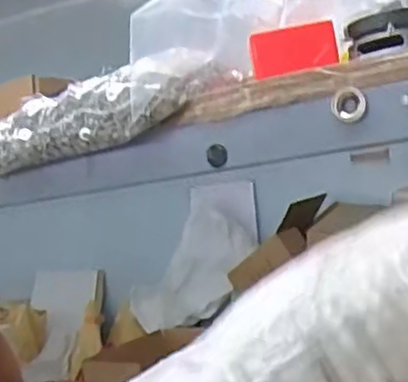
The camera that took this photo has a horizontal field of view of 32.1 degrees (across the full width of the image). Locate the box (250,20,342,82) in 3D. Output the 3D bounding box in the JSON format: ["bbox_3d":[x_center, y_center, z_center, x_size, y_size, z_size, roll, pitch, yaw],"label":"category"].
[{"bbox_3d":[0.052,-0.082,0.414,0.049,0.026,0.010,-7,2,8],"label":"box"}]

